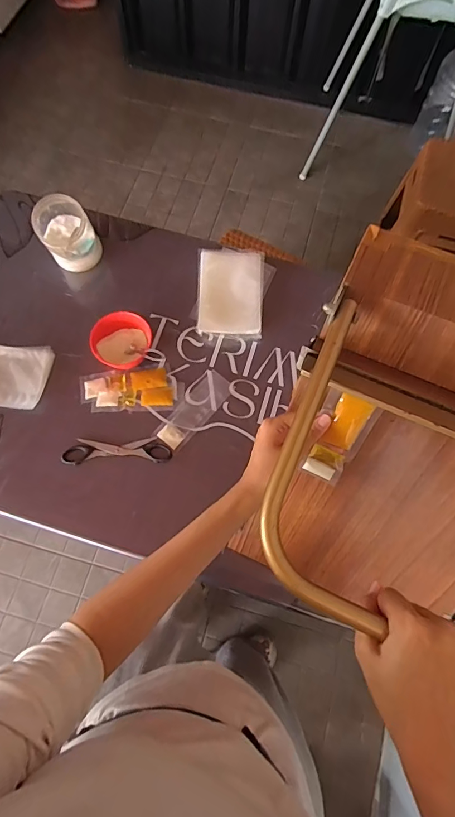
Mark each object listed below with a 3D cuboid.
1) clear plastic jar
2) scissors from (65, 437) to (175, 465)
[{"bbox_3d":[-0.287,-0.309,0.755,0.089,0.117,0.086,1,70,-1],"label":"clear plastic jar"},{"bbox_3d":[-0.180,0.070,0.682,0.173,0.008,0.043,-2,70,-2],"label":"scissors"}]

